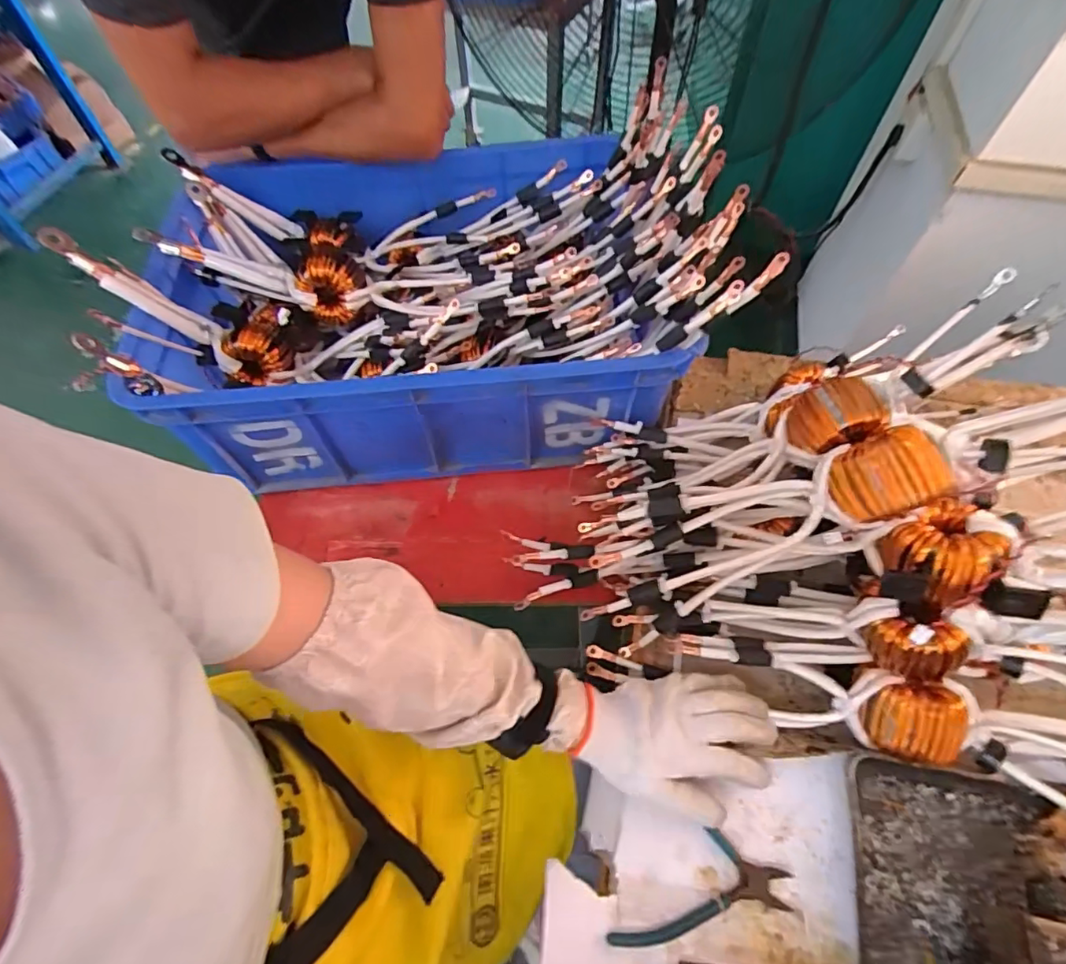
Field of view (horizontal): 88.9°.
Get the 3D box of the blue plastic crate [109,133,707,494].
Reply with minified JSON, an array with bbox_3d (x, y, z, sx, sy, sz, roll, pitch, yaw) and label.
[{"bbox_3d":[-0.145,-0.219,0.727,0.601,0.216,0.415,-3,60,-1],"label":"blue plastic crate"}]

